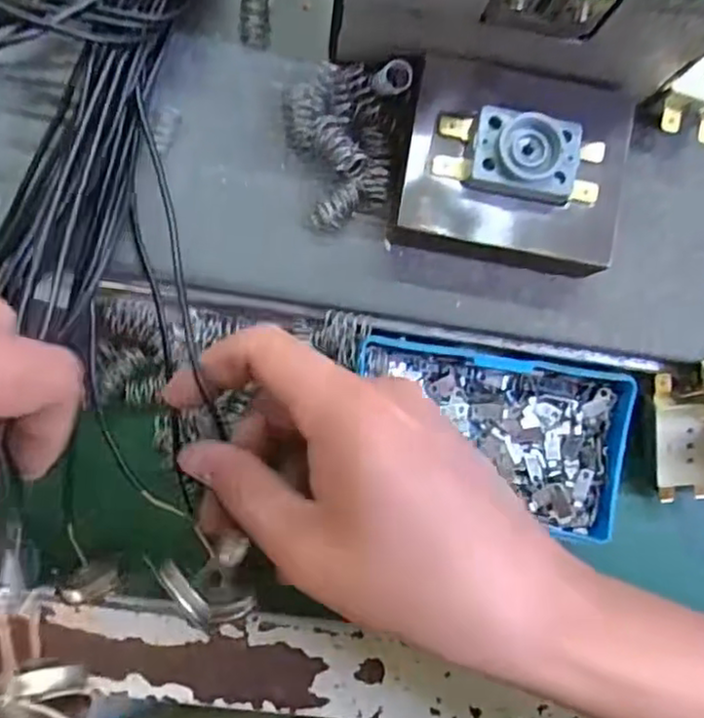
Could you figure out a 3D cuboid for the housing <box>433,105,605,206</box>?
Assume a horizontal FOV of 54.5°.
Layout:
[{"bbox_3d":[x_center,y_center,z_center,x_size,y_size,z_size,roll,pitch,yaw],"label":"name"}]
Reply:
[{"bbox_3d":[0.062,-0.071,0.244,0.060,0.012,0.029,10,87,-6],"label":"housing"}]

